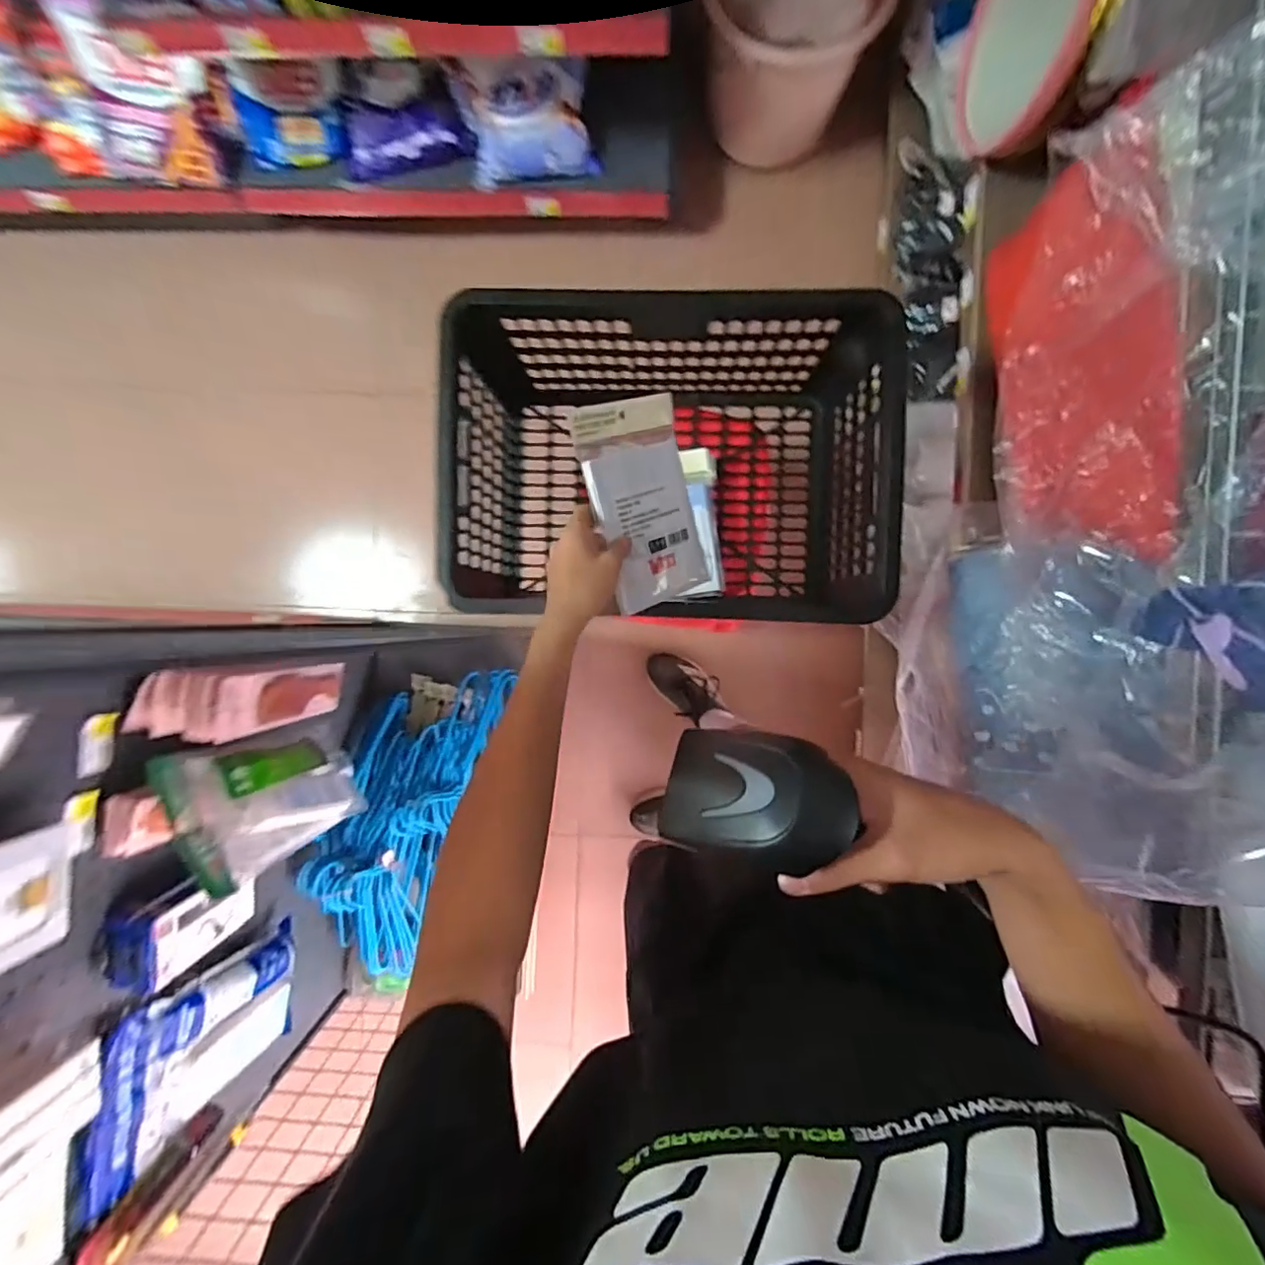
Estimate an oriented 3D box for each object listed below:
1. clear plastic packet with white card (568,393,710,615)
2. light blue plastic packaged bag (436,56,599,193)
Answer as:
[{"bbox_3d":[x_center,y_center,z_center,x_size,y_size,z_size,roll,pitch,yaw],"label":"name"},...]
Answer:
[{"bbox_3d":[0.013,-0.130,0.589,0.121,0.014,0.198,-23,106,-33],"label":"clear plastic packet with white card"},{"bbox_3d":[-0.202,-0.968,1.093,0.244,0.092,0.192,-8,92,1],"label":"light blue plastic packaged bag"}]

